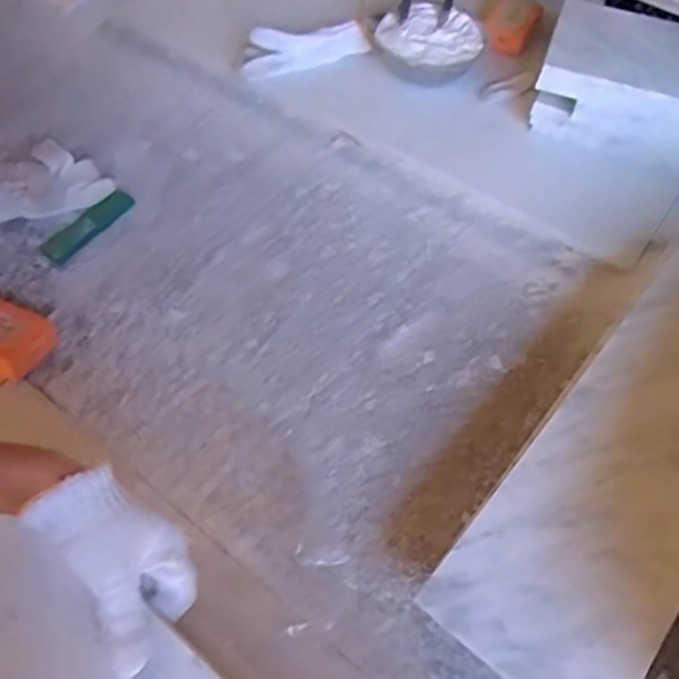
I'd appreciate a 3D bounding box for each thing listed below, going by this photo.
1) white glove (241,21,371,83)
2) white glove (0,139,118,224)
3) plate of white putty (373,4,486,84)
[{"bbox_3d":[-0.050,-0.390,0.882,0.172,0.015,0.067,-20,79,-11],"label":"white glove"},{"bbox_3d":[-0.339,-0.181,0.754,0.145,0.034,0.081,-12,57,-9],"label":"white glove"},{"bbox_3d":[0.120,-0.393,0.890,0.129,0.037,0.129,1,57,-2],"label":"plate of white putty"}]

